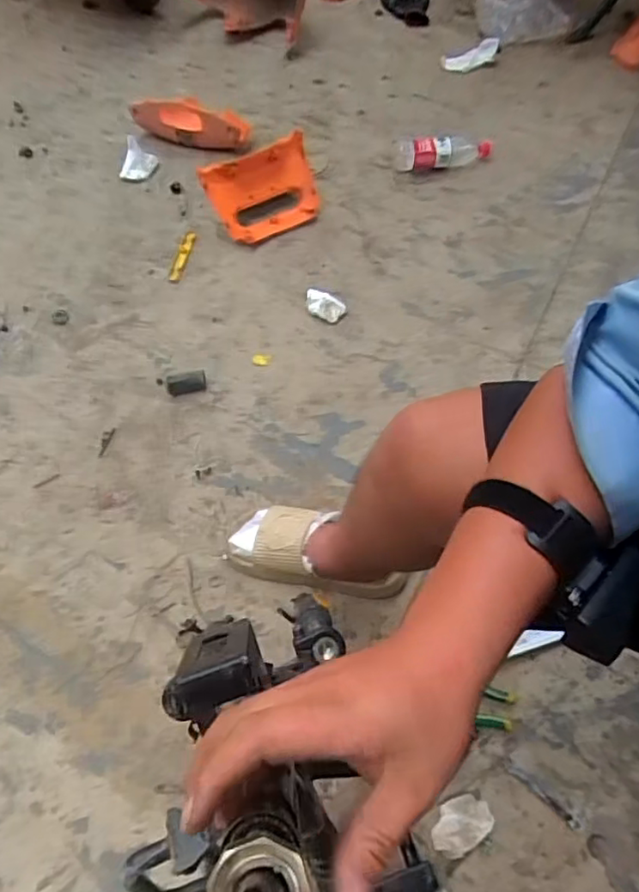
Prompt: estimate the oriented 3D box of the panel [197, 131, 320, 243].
[{"bbox_3d":[-0.115,-0.565,1.323,0.244,0.183,0.057,-32,20,-18],"label":"panel"}]

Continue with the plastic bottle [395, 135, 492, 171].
[{"bbox_3d":[0.295,-0.686,1.396,0.237,0.073,0.058,-8,61,-1],"label":"plastic bottle"}]

